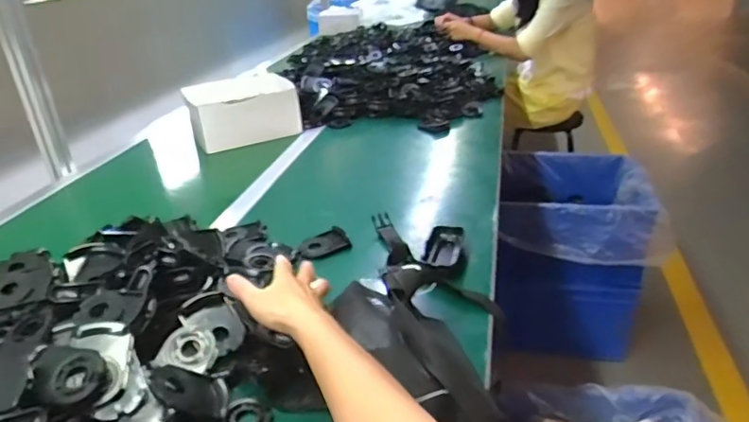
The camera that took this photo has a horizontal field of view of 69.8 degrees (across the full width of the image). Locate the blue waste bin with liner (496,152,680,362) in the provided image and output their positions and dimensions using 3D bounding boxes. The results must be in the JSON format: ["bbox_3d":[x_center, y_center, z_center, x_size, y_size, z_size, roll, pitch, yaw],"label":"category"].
[{"bbox_3d":[0.677,0.188,1.817,0.426,0.607,0.500,12,31,28],"label":"blue waste bin with liner"}]

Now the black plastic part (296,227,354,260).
[{"bbox_3d":[-0.079,0.052,0.855,0.079,0.028,0.037,-17,28,1],"label":"black plastic part"}]

